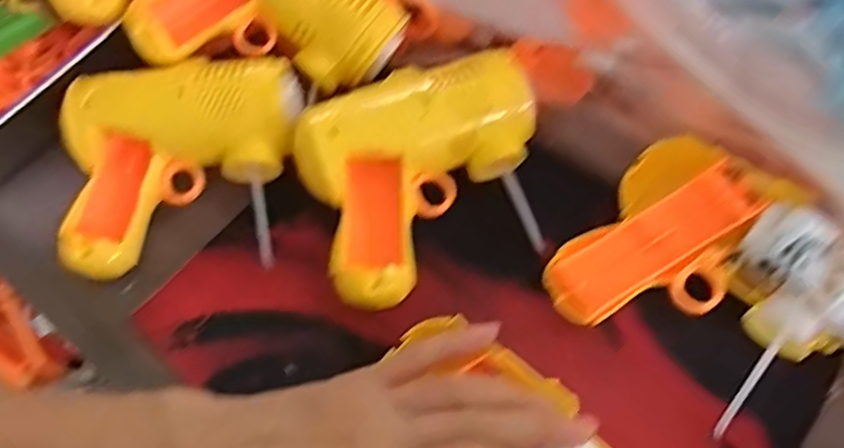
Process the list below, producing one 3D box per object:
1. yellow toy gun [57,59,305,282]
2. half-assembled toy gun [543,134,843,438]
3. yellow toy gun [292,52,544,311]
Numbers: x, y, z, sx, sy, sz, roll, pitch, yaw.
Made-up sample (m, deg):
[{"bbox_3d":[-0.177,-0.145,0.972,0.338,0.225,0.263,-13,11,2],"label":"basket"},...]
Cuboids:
[{"bbox_3d":[-0.137,-0.035,0.363,0.129,0.046,0.118,-2,65,1],"label":"yellow toy gun"},{"bbox_3d":[0.150,0.027,0.332,0.131,0.040,0.119,40,72,19],"label":"half-assembled toy gun"},{"bbox_3d":[0.004,-0.027,0.352,0.131,0.047,0.112,-15,65,-5],"label":"yellow toy gun"}]

